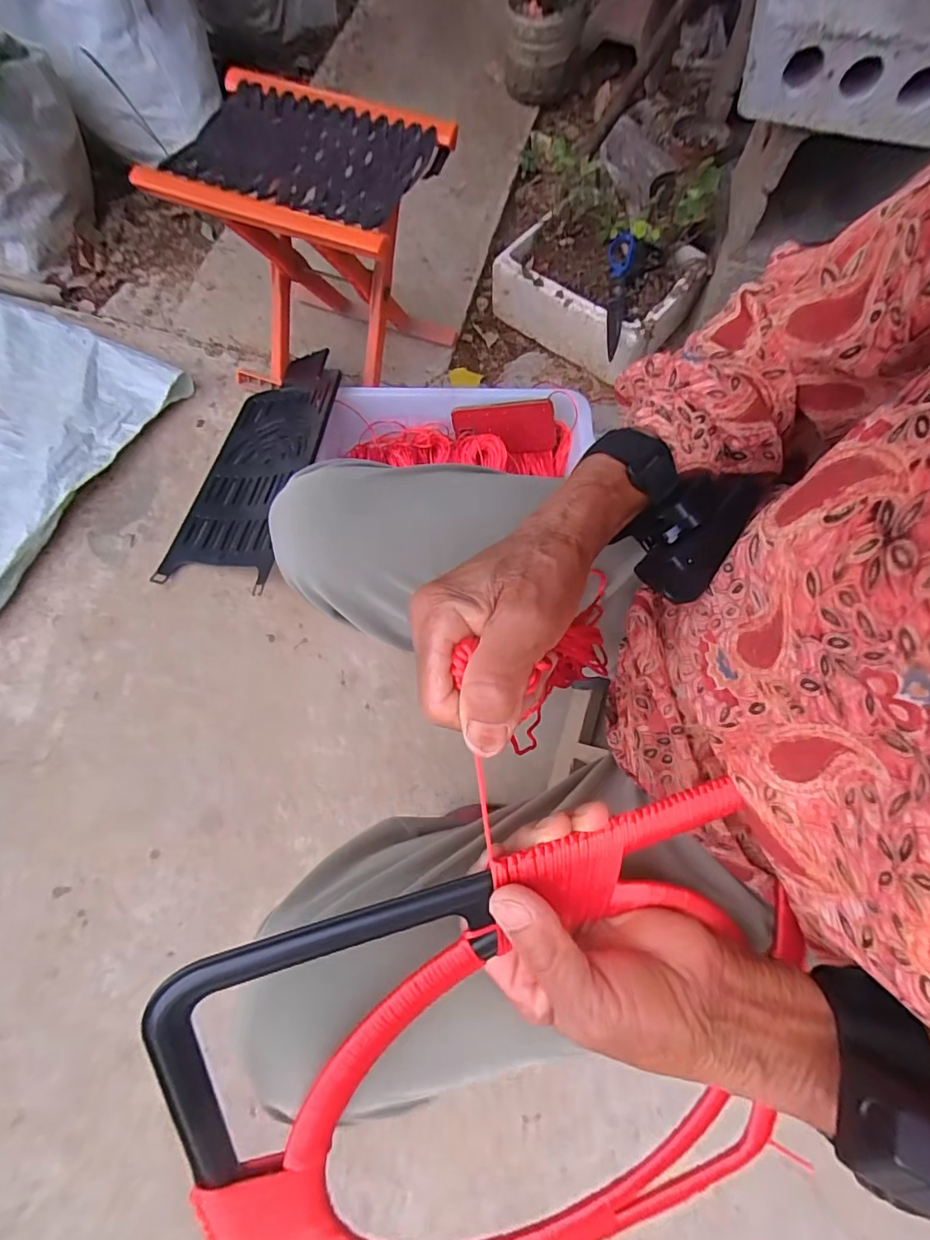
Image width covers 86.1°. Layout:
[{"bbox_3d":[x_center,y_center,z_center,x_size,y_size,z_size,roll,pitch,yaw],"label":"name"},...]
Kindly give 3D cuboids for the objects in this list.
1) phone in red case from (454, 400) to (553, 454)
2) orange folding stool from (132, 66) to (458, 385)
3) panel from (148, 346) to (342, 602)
[{"bbox_3d":[0.060,-0.301,0.783,0.157,0.077,0.009,2,44,17],"label":"phone in red case"},{"bbox_3d":[-0.205,-0.532,0.773,0.322,0.336,0.247,22,74,9],"label":"orange folding stool"},{"bbox_3d":[-0.320,-0.246,0.783,0.230,0.025,0.418,7,70,26],"label":"panel"}]

